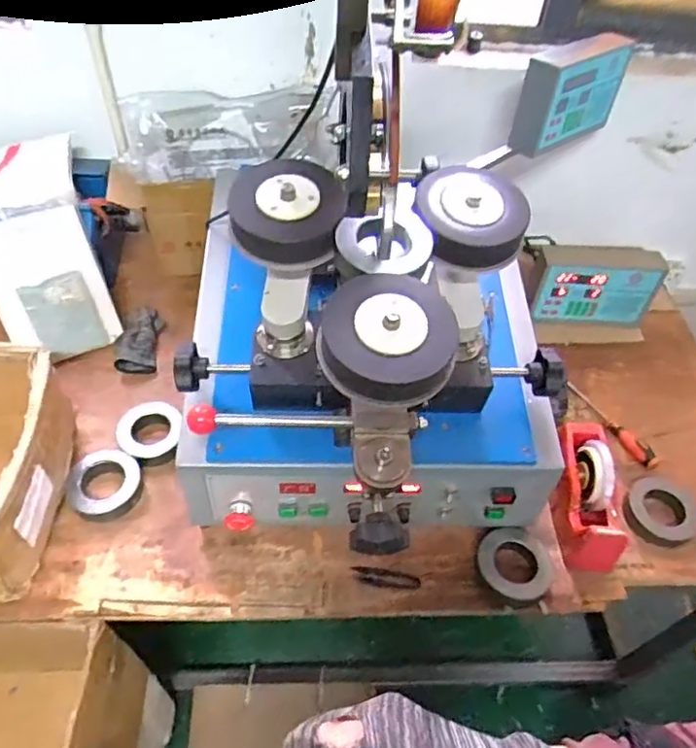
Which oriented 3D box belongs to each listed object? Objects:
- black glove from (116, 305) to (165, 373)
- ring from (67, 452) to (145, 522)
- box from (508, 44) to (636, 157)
[{"bbox_3d":[-0.379,-0.067,1.074,0.072,0.036,0.150,0,50,-4],"label":"black glove"},{"bbox_3d":[-0.363,0.167,0.890,0.100,0.030,0.101,2,50,-3],"label":"ring"},{"bbox_3d":[0.381,-0.476,1.006,0.217,0.135,0.064,-31,58,-27],"label":"box"}]

